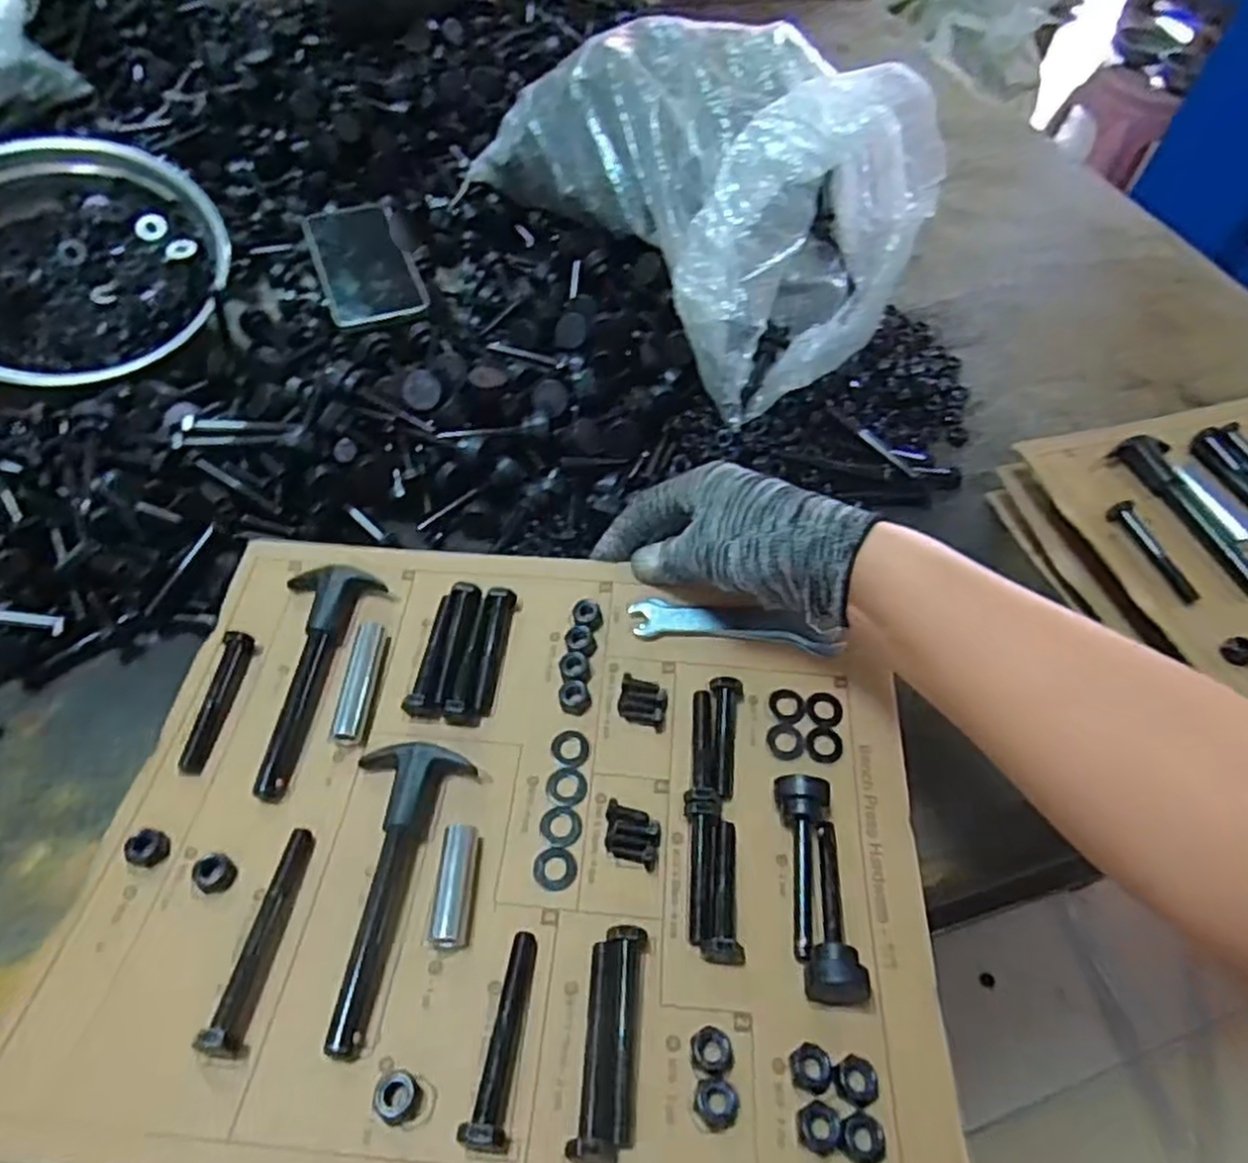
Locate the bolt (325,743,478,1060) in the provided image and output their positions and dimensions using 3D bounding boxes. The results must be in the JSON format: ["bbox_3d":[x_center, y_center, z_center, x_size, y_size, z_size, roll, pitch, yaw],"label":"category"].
[{"bbox_3d":[-0.103,0.134,0.338,0.051,0.013,0.130,4,53,-2],"label":"bolt"}]

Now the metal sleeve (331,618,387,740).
[{"bbox_3d":[-0.140,0.052,0.405,0.013,0.012,0.067,5,53,-1],"label":"metal sleeve"}]

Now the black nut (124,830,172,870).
[{"bbox_3d":[-0.218,0.122,0.349,0.015,0.011,0.016,2,53,-3],"label":"black nut"}]

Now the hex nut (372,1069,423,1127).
[{"bbox_3d":[-0.085,0.195,0.288,0.017,0.008,0.017,35,58,20],"label":"hex nut"}]

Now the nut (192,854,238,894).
[{"bbox_3d":[-0.185,0.132,0.344,0.017,0.009,0.016,2,53,-3],"label":"nut"}]

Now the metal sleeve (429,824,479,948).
[{"bbox_3d":[-0.075,0.135,0.341,0.015,0.010,0.051,3,53,-3],"label":"metal sleeve"}]

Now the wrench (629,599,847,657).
[{"bbox_3d":[0.064,0.026,0.429,0.115,0.007,0.023,7,53,0],"label":"wrench"}]

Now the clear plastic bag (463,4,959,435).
[{"bbox_3d":[0.055,-0.338,0.626,0.220,0.165,0.377,-36,64,-27],"label":"clear plastic bag"}]

